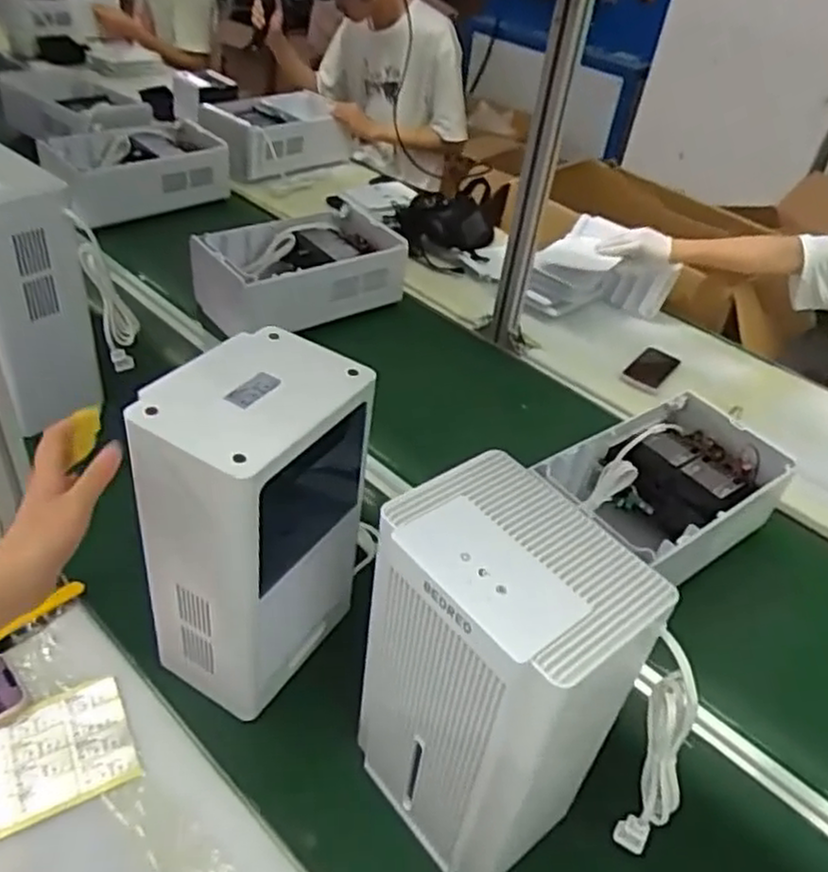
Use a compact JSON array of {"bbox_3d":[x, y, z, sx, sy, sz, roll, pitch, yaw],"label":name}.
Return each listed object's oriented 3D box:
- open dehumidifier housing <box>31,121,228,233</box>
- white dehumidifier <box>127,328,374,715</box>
[{"bbox_3d":[-0.640,-0.605,1.662,0.386,0.147,0.248,-28,50,-32],"label":"open dehumidifier housing"},{"bbox_3d":[-0.158,0.095,0.745,0.147,0.338,0.207,23,42,18],"label":"white dehumidifier"}]

